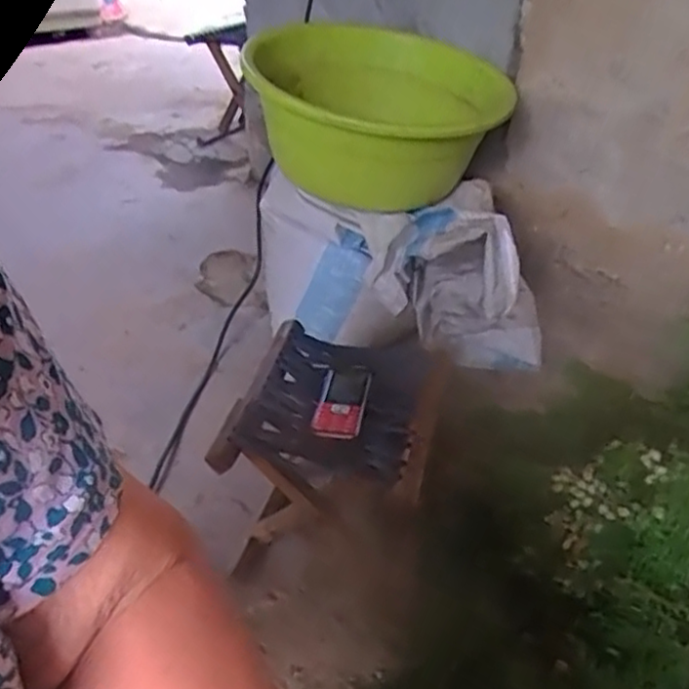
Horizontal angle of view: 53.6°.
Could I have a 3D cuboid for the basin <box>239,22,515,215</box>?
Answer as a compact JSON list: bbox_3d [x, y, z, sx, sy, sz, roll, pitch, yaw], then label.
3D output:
[{"bbox_3d":[0.051,-0.413,1.222,0.413,0.224,0.461,-4,36,-9],"label":"basin"}]

